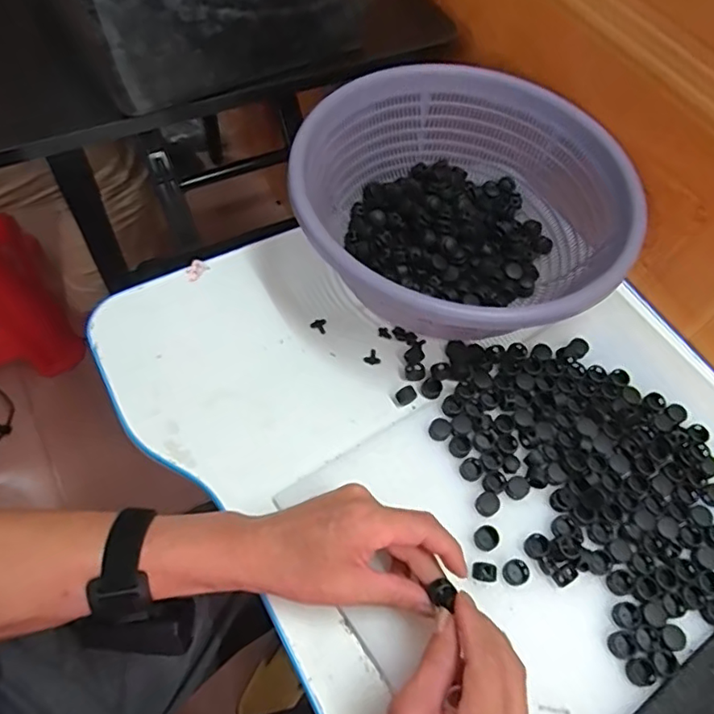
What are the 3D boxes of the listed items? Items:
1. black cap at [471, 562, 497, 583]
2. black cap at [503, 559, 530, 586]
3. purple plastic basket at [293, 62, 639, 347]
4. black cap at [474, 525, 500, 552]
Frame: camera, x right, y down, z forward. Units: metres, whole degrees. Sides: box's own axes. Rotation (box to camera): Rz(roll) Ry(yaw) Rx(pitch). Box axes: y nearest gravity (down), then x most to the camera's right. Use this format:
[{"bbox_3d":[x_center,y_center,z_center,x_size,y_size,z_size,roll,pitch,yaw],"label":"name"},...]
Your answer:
[{"bbox_3d":[0.090,0.152,0.402,0.018,0.010,0.012,8,60,3],"label":"black cap"},{"bbox_3d":[0.114,0.154,0.408,0.018,0.006,0.017,1,60,-1],"label":"black cap"},{"bbox_3d":[0.098,-0.129,0.520,0.258,0.109,0.287,-29,64,-17],"label":"purple plastic basket"},{"bbox_3d":[0.095,0.133,0.418,0.017,0.008,0.017,1,60,-1],"label":"black cap"}]

